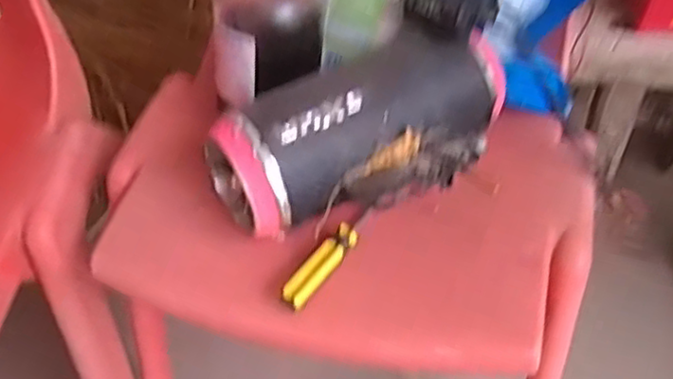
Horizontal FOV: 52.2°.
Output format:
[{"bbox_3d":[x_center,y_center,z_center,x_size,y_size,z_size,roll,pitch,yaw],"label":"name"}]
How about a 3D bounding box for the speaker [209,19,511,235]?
[{"bbox_3d":[0.023,-0.035,0.444,0.201,0.070,0.090,-28,59,-12],"label":"speaker"}]

